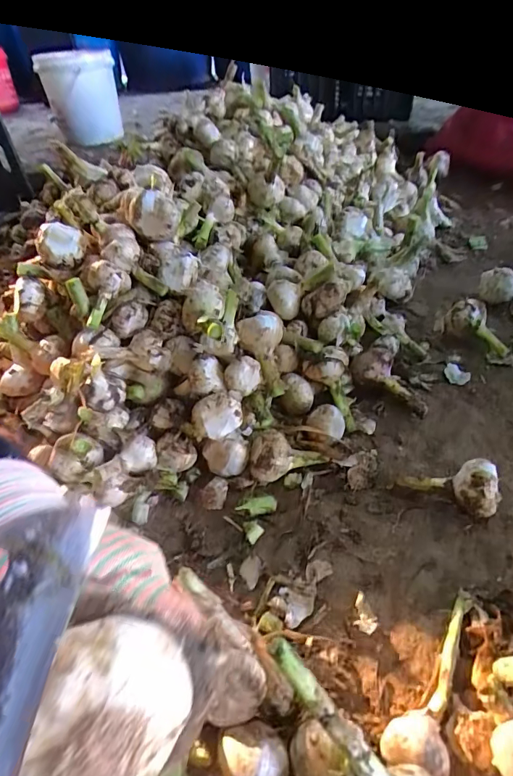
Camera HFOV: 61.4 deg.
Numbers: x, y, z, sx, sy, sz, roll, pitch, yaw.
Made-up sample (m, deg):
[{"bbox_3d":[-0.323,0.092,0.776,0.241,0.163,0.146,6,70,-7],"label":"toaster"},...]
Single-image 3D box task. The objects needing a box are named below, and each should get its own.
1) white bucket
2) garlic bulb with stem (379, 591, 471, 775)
[{"bbox_3d":[-0.517,-0.870,1.297,0.205,0.217,0.243,-16,44,-13],"label":"white bucket"},{"bbox_3d":[0.139,0.224,0.346,0.042,0.038,0.148,18,47,22],"label":"garlic bulb with stem"}]

